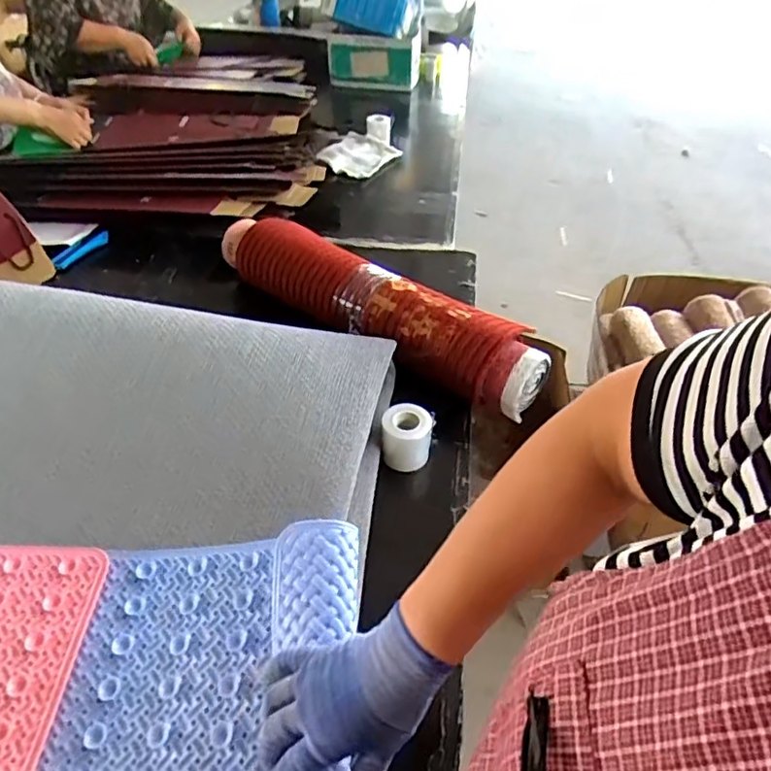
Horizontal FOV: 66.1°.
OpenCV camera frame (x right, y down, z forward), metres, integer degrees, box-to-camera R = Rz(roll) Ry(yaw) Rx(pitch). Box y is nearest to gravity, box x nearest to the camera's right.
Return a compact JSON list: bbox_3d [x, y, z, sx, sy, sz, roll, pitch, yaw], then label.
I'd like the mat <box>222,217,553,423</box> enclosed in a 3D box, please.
[{"bbox_3d":[-0.026,-0.132,0.932,0.590,0.122,0.134,29,48,27],"label":"mat"}]

